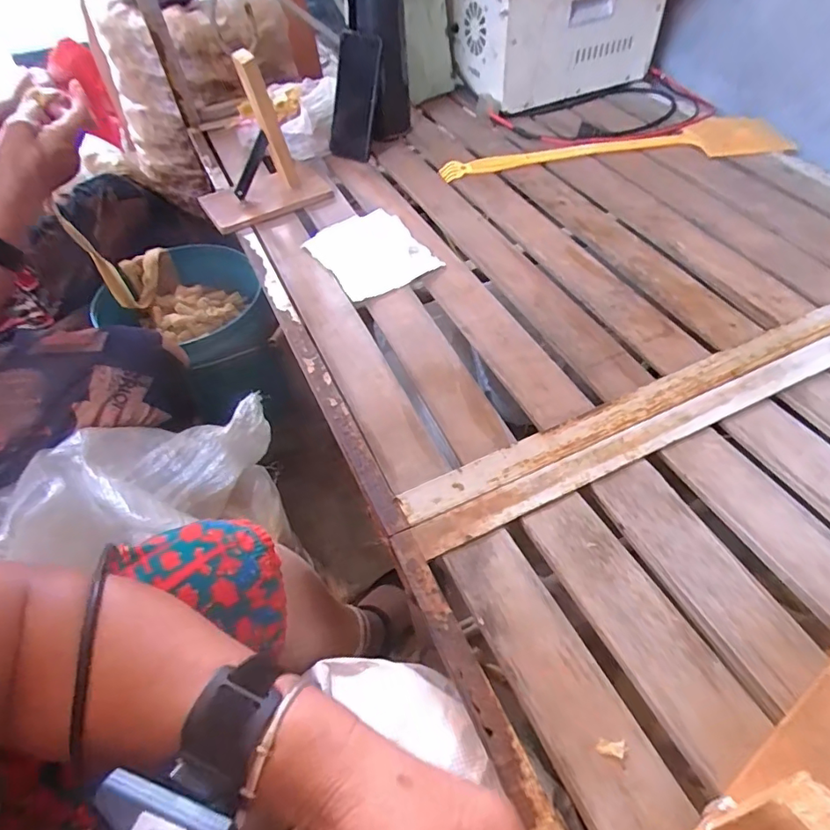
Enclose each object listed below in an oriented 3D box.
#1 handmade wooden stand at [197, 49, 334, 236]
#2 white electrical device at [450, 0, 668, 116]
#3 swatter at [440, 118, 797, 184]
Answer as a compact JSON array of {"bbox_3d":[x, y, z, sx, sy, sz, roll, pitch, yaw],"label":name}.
[{"bbox_3d":[-0.227,-0.372,0.706,0.177,0.179,0.124,-25,55,-14],"label":"handmade wooden stand"},{"bbox_3d":[0.238,-0.659,0.907,0.305,0.183,0.177,-21,54,-11],"label":"white electrical device"},{"bbox_3d":[0.300,-0.417,0.811,0.521,0.018,0.110,-6,51,2],"label":"swatter"}]

